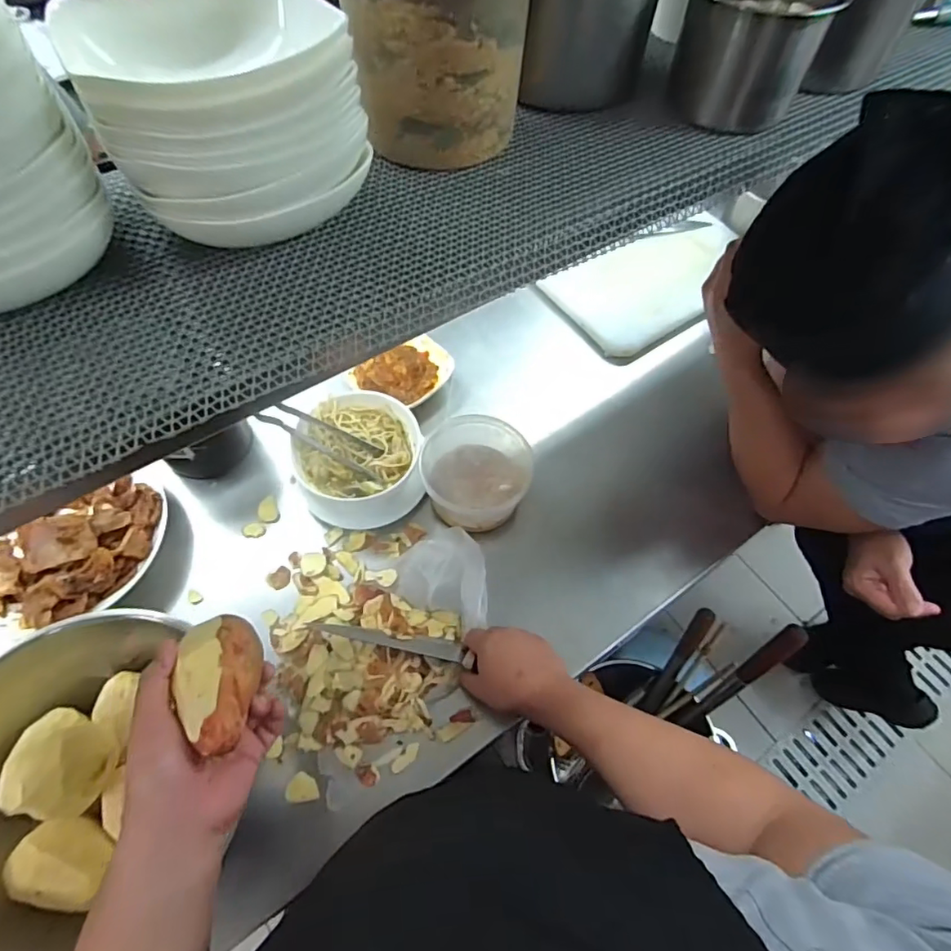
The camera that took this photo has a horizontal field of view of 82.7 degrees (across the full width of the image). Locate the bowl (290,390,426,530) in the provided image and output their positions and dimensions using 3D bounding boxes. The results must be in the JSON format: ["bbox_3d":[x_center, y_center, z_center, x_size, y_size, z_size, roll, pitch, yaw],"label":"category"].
[{"bbox_3d":[-0.158,-0.023,0.740,0.163,0.069,0.170,1,61,-2],"label":"bowl"}]

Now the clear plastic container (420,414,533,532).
[{"bbox_3d":[0.001,-0.014,0.745,0.148,0.069,0.170,-2,61,-3],"label":"clear plastic container"}]

